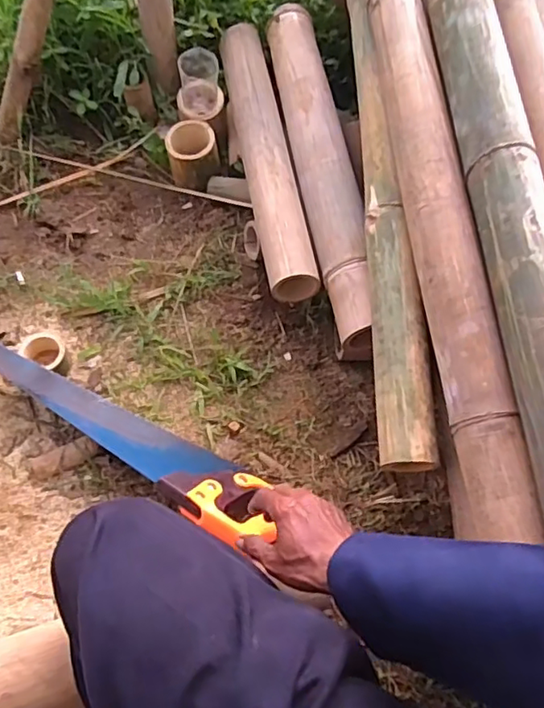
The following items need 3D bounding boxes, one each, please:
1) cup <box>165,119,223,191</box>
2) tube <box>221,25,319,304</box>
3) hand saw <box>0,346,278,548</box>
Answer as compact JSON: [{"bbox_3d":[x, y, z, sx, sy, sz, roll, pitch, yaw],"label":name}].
[{"bbox_3d":[-0.130,-0.325,0.965,0.085,0.079,0.078,-10,62,-9],"label":"cup"},{"bbox_3d":[-0.015,-0.325,0.905,0.077,0.070,0.521,-8,62,-8],"label":"tube"},{"bbox_3d":[-0.201,0.091,0.756,0.477,0.028,0.121,30,18,15],"label":"hand saw"}]

